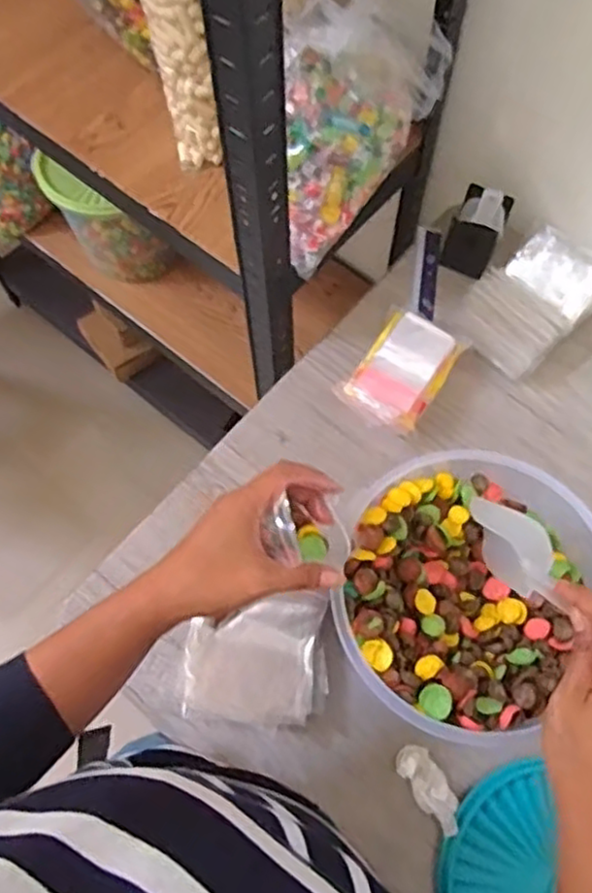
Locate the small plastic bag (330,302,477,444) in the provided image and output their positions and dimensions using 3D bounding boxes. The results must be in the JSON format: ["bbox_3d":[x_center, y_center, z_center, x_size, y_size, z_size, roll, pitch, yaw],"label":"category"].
[{"bbox_3d":[0.114,-0.085,0.746,0.094,0.050,0.150,30,71,12],"label":"small plastic bag"}]

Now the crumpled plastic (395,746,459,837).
[{"bbox_3d":[0.118,0.299,0.602,0.031,0.015,0.075,-31,71,-11],"label":"crumpled plastic"}]

